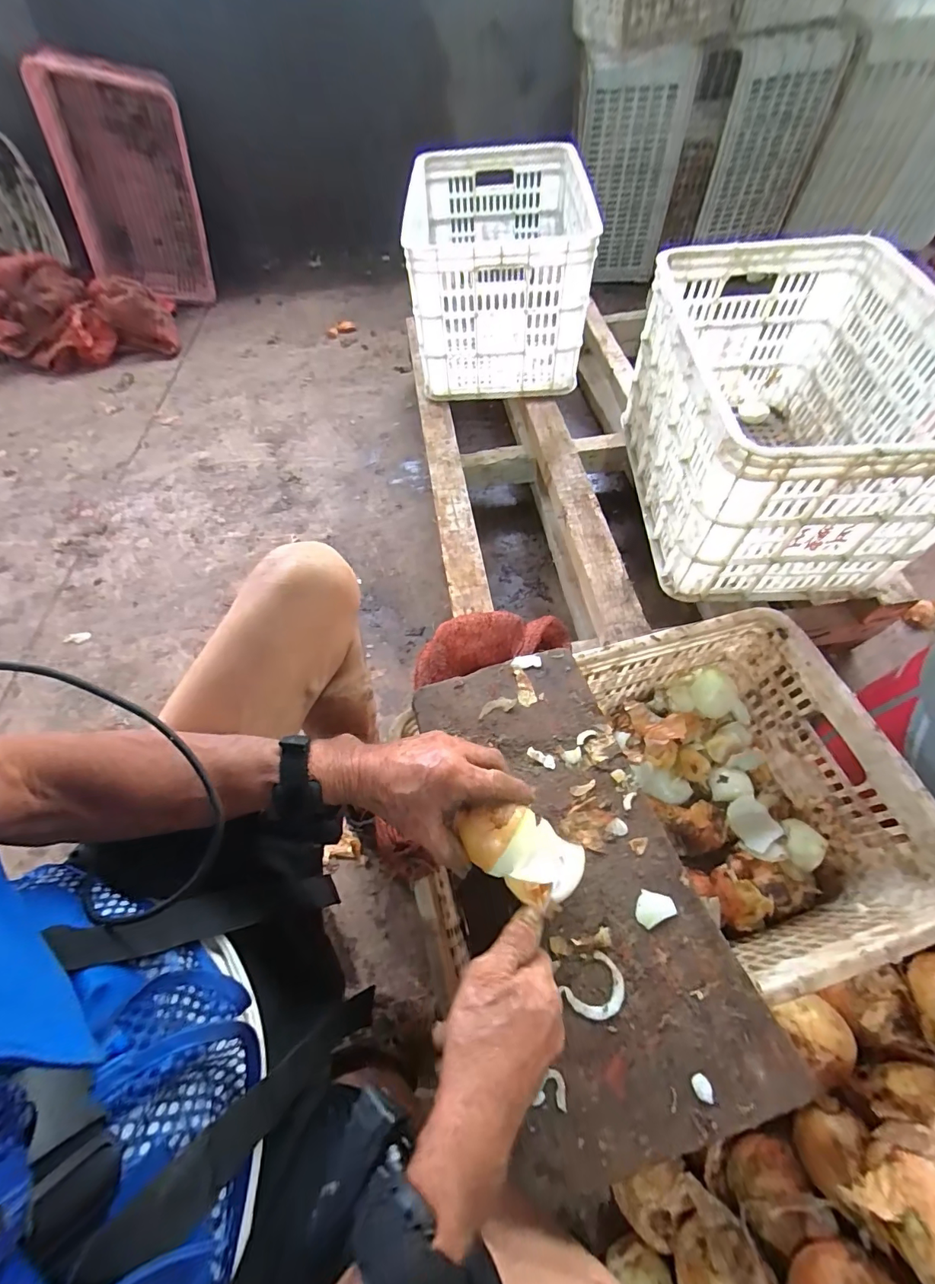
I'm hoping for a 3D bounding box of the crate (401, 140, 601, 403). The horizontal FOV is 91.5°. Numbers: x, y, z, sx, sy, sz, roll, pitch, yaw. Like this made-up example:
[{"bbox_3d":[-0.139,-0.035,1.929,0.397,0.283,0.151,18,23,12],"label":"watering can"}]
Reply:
[{"bbox_3d":[0.067,-0.904,1.112,0.411,0.286,0.581,-3,60,1],"label":"crate"}]

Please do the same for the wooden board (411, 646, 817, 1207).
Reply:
[{"bbox_3d":[0.096,0.204,0.438,0.204,0.010,0.419,-16,60,-7],"label":"wooden board"}]

